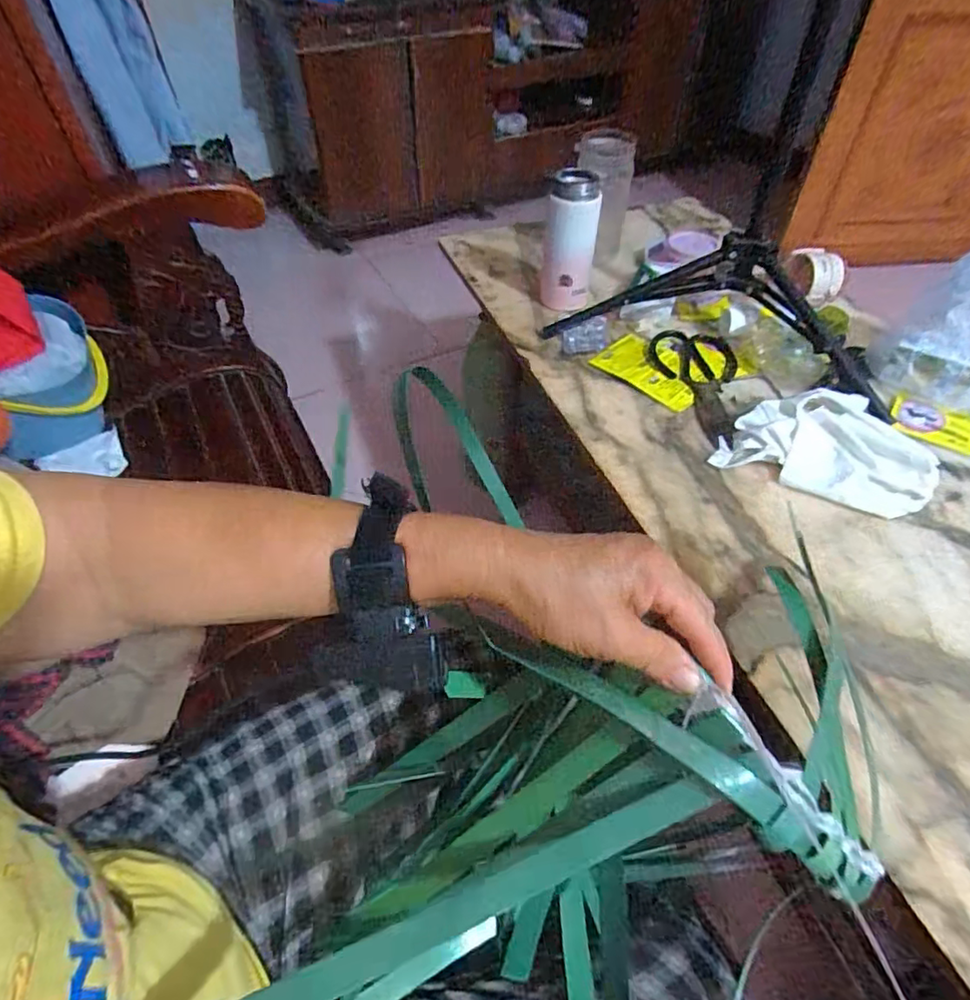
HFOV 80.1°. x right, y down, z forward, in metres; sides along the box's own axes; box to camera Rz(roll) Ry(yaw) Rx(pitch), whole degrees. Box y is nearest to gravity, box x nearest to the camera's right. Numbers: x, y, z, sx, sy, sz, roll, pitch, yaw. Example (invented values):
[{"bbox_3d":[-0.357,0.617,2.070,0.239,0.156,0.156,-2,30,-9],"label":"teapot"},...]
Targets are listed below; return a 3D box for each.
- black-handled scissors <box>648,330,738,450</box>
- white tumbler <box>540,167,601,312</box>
[{"bbox_3d":[0.250,-0.137,0.686,0.104,0.012,0.206,6,48,7],"label":"black-handled scissors"},{"bbox_3d":[0.113,-0.345,0.769,0.066,0.159,0.073,6,49,5],"label":"white tumbler"}]

